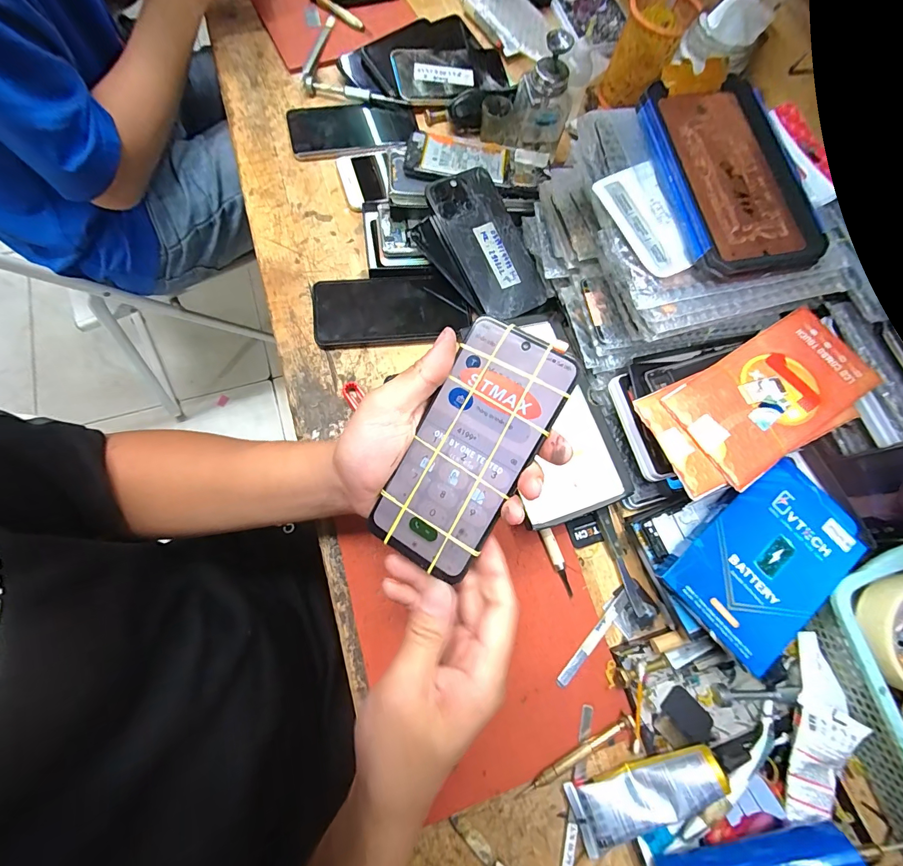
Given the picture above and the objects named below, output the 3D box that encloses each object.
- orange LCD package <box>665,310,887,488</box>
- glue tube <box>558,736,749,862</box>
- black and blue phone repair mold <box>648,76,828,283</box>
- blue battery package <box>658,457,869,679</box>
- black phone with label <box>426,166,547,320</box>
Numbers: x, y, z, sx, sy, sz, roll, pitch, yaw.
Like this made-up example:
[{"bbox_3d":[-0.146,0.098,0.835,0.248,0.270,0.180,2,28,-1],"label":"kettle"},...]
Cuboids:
[{"bbox_3d":[0.262,-0.033,0.322,0.165,0.007,0.087,-30,74,-10],"label":"orange LCD package"},{"bbox_3d":[0.161,0.278,0.307,0.135,0.029,0.039,-17,76,-9],"label":"glue tube"},{"bbox_3d":[0.219,-0.197,0.306,0.094,0.014,0.168,-8,75,-7],"label":"black and blue phone repair mold"},{"bbox_3d":[0.257,0.100,0.322,0.154,0.015,0.101,-42,80,-11],"label":"blue battery package"},{"bbox_3d":[0.039,-0.194,0.414,0.076,0.013,0.153,-30,96,-8],"label":"black phone with label"}]

